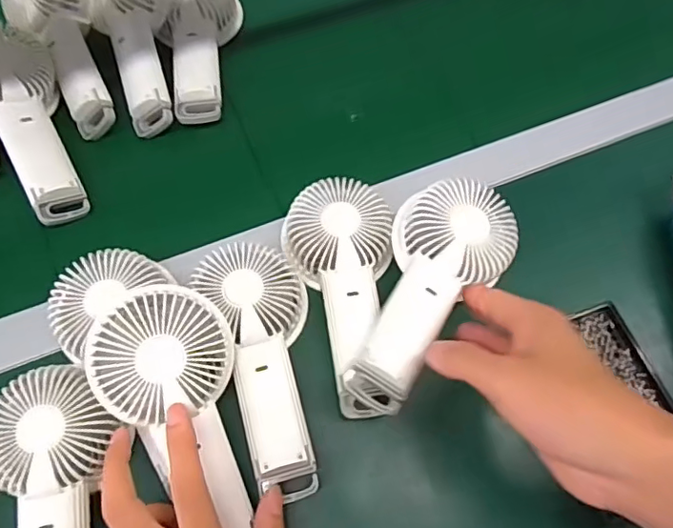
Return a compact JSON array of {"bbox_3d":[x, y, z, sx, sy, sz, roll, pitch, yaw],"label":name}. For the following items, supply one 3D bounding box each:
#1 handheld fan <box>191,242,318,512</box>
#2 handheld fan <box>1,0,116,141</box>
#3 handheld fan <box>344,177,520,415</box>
[{"bbox_3d":[-0.051,0.070,0.370,0.080,0.039,0.176,-10,67,-7],"label":"handheld fan"},{"bbox_3d":[-0.241,-0.196,0.474,0.082,0.042,0.180,-19,87,-11],"label":"handheld fan"},{"bbox_3d":[0.062,0.018,0.375,0.081,0.030,0.173,28,72,9],"label":"handheld fan"}]

